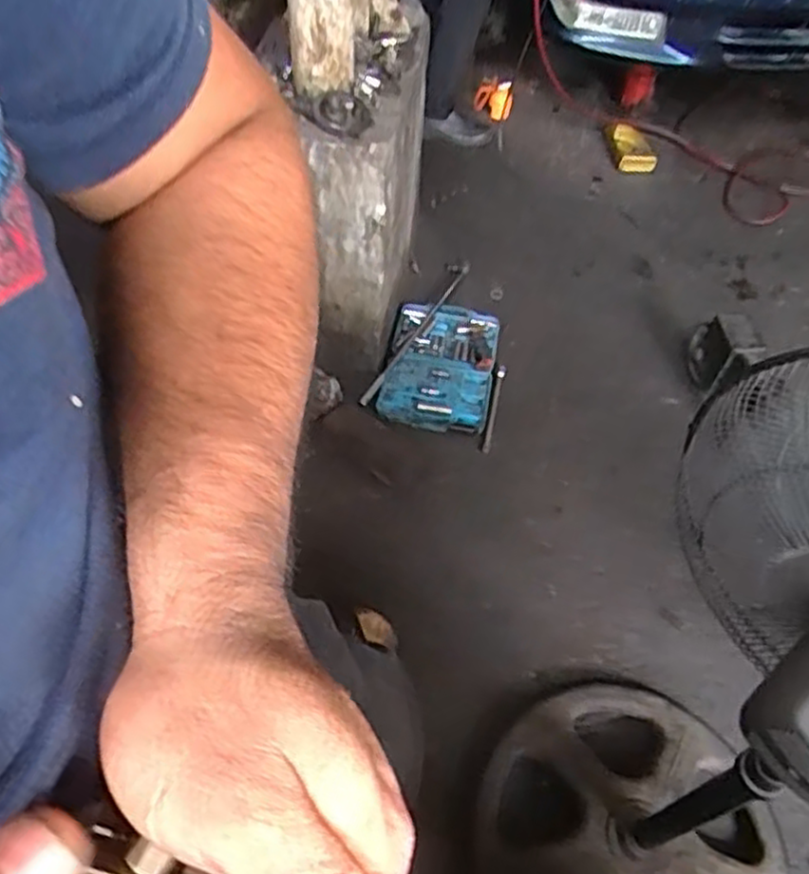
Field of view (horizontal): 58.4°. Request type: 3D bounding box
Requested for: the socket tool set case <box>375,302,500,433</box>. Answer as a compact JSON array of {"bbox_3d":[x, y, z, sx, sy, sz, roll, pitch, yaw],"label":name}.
[{"bbox_3d":[0.087,-0.179,1.784,0.258,0.039,0.425,10,52,3],"label":"socket tool set case"}]

